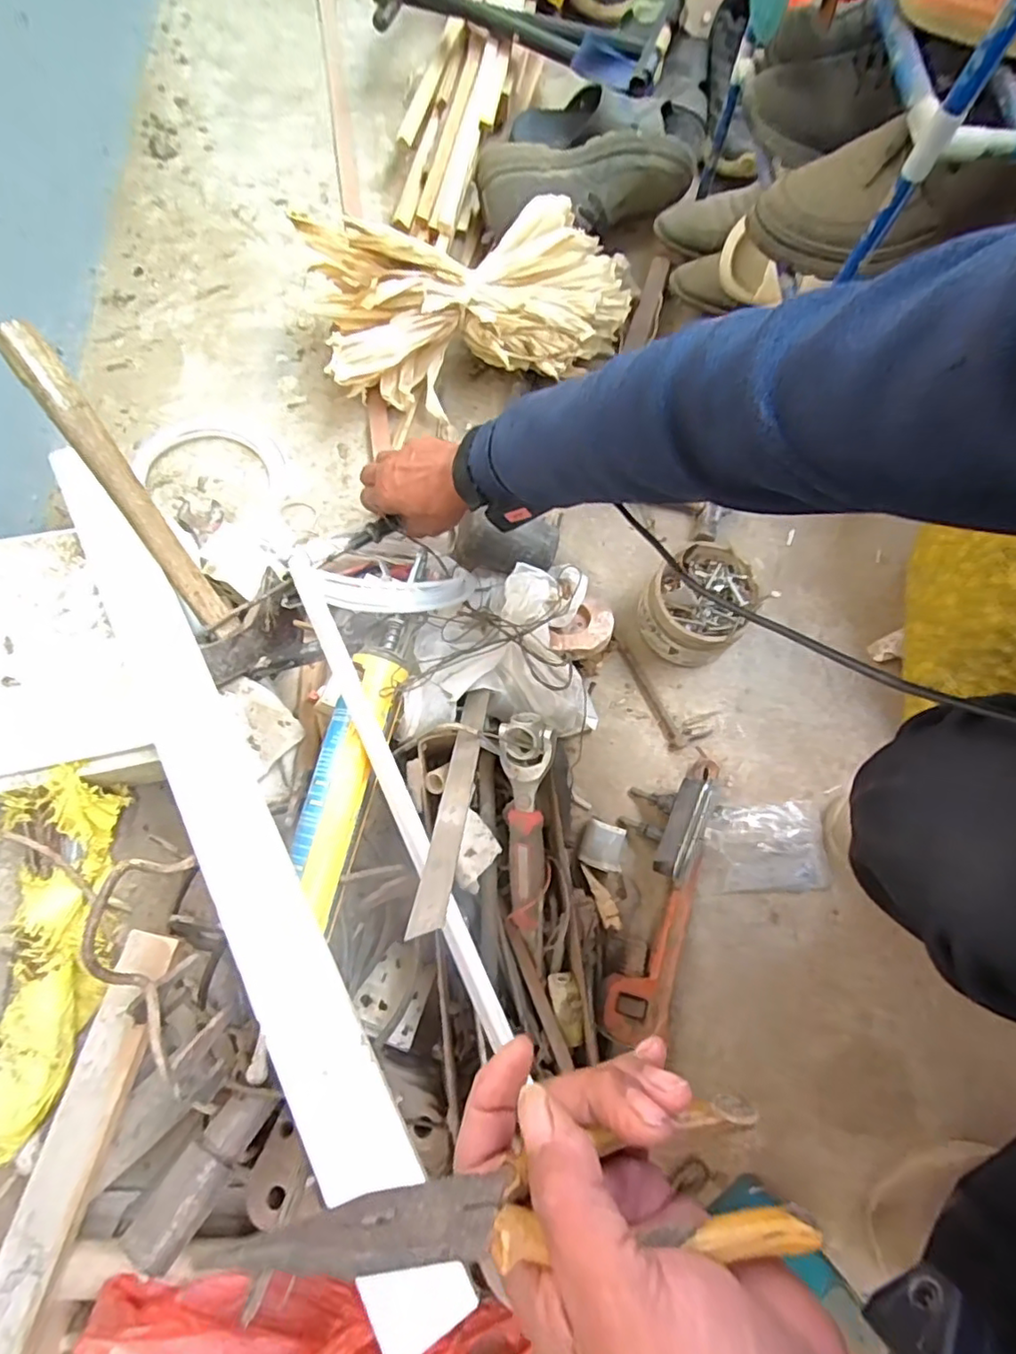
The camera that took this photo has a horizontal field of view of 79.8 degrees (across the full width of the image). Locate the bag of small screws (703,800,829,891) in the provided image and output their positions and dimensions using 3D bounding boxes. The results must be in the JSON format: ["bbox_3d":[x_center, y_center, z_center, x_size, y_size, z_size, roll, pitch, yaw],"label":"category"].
[{"bbox_3d":[0.255,0.168,0.598,0.111,0.010,0.083,-4,73,-3],"label":"bag of small screws"}]

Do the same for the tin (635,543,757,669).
[{"bbox_3d":[0.194,-0.073,0.627,0.099,0.093,0.100,1,73,-2],"label":"tin"}]

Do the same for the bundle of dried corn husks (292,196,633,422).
[{"bbox_3d":[-0.032,-0.410,0.688,0.346,0.155,0.149,-16,72,-7],"label":"bundle of dried corn husks"}]

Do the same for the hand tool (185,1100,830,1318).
[{"bbox_3d":[0.000,0.175,0.198,0.196,0.036,0.030,0,73,-11],"label":"hand tool"}]

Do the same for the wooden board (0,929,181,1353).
[{"bbox_3d":[-0.334,0.441,0.386,0.042,0.032,0.515,14,73,2],"label":"wooden board"}]

